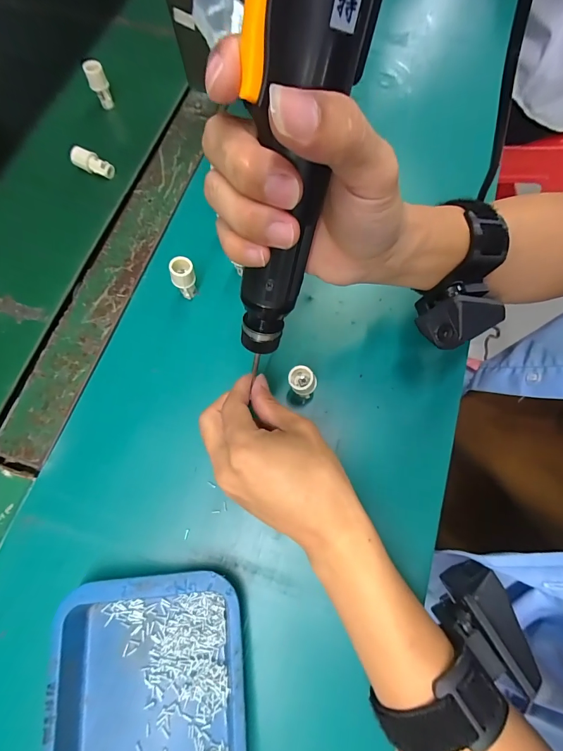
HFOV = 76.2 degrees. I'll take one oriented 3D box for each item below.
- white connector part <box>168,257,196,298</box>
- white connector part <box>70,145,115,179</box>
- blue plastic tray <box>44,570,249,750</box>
[{"bbox_3d":[-0.085,-0.084,0.317,0.020,0.042,0.018,-20,74,-8],"label":"white connector part"},{"bbox_3d":[-0.202,-0.227,0.385,0.044,0.013,0.015,21,72,-13],"label":"white connector part"},{"bbox_3d":[-0.083,0.210,0.228,0.119,0.027,0.151,-2,72,-2],"label":"blue plastic tray"}]

